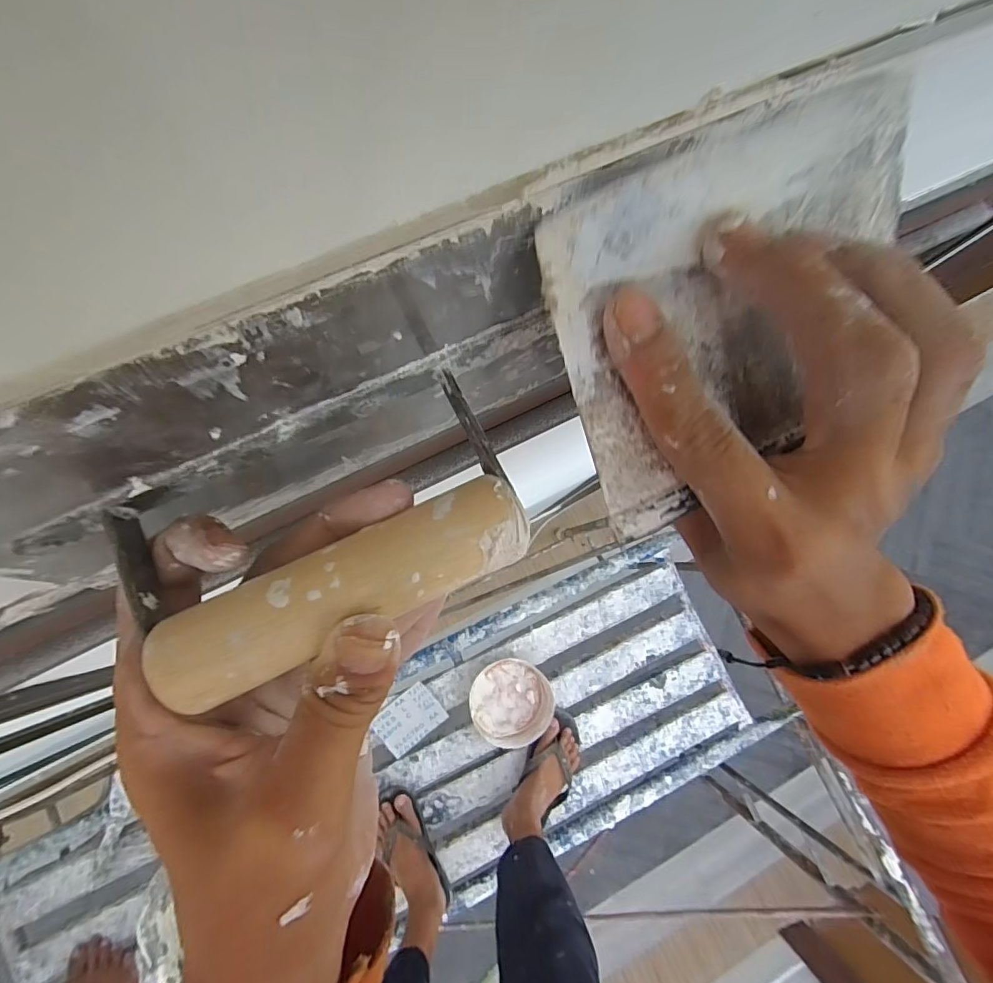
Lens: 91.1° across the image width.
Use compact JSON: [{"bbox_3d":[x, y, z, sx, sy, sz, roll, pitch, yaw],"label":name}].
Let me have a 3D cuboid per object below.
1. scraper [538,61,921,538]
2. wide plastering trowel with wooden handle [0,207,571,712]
[{"bbox_3d":[0.072,-0.048,0.142,0.107,0.005,0.098,-25,119,-5],"label":"scraper"},{"bbox_3d":[-0.051,0.004,0.145,0.186,0.097,0.074,-25,85,-9],"label":"wide plastering trowel with wooden handle"}]

